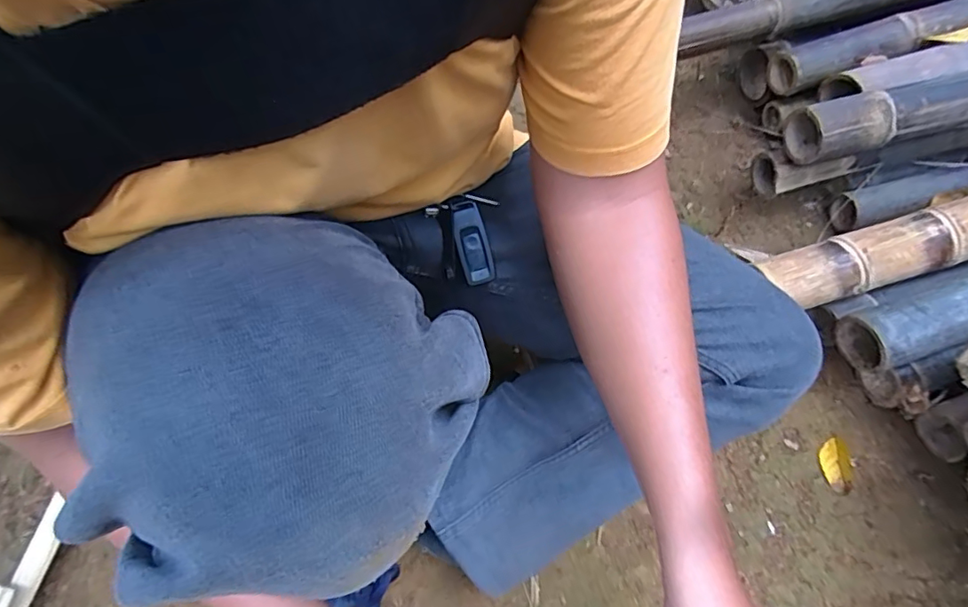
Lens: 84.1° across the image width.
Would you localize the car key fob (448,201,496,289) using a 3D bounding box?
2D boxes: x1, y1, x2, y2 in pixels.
[{"bbox_3d":[-0.010,-0.050,0.444,0.026,0.009,0.071,-16,101,-6],"label":"car key fob"}]

